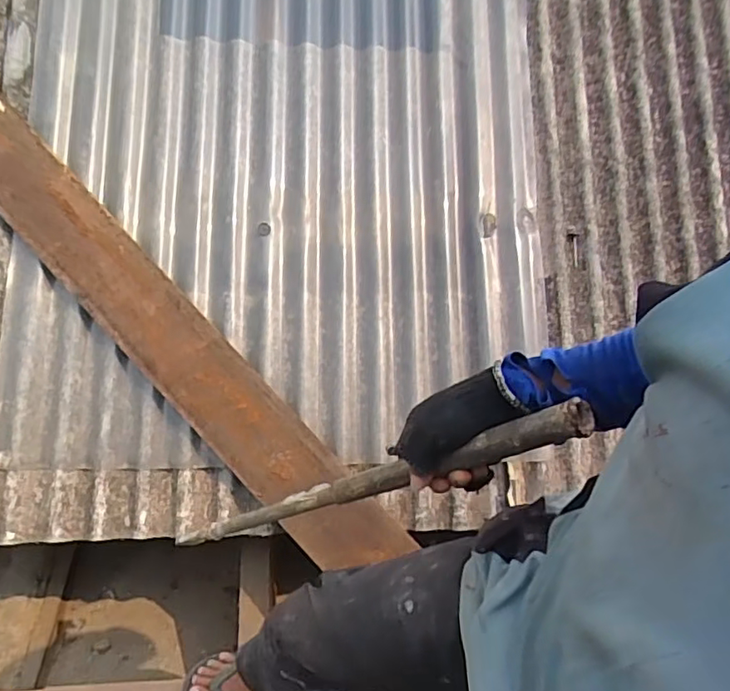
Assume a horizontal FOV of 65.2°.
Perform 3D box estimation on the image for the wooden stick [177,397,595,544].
[{"bbox_3d":[-0.056,0.175,0.653,0.025,0.679,0.025,39,47,-22],"label":"wooden stick"}]

